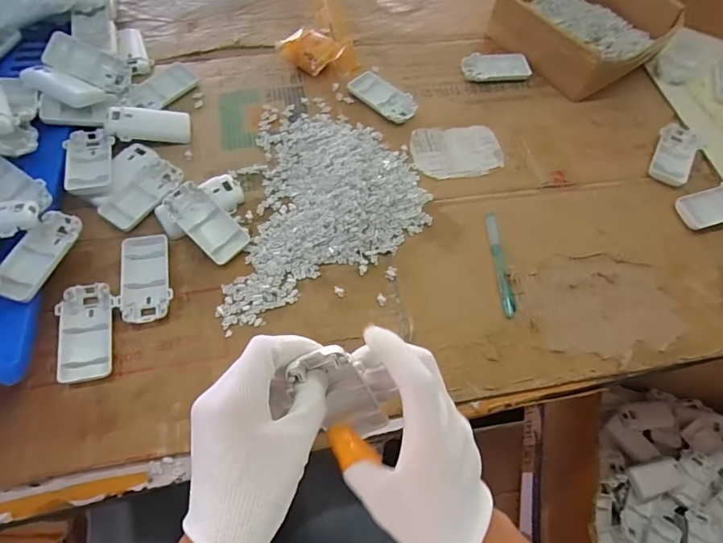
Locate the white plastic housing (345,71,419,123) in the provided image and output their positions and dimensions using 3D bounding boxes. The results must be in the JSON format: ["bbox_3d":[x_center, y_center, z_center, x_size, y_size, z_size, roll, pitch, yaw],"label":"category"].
[{"bbox_3d":[0.028,-0.235,0.620,0.097,0.015,0.051,40,70,16],"label":"white plastic housing"}]

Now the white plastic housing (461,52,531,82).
[{"bbox_3d":[0.193,-0.296,0.660,0.096,0.016,0.046,-2,65,-2],"label":"white plastic housing"}]

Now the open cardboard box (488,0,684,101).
[{"bbox_3d":[0.326,-0.367,0.678,0.206,0.064,0.199,-35,70,-16],"label":"open cardboard box"}]

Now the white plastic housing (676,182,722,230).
[{"bbox_3d":[0.440,-0.082,0.563,0.097,0.010,0.049,-16,66,-9],"label":"white plastic housing"}]

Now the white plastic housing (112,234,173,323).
[{"bbox_3d":[-0.226,0.007,0.477,0.052,0.014,0.095,-7,65,-5],"label":"white plastic housing"}]

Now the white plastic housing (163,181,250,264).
[{"bbox_3d":[-0.171,-0.055,0.498,0.097,0.010,0.046,45,71,4],"label":"white plastic housing"}]

